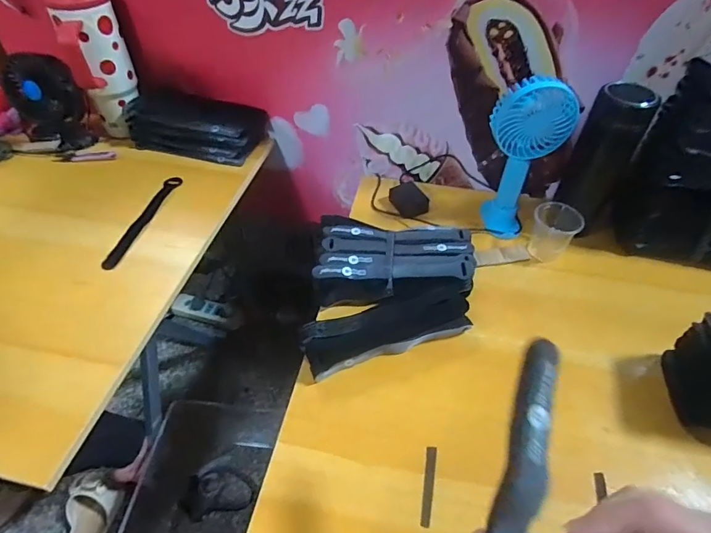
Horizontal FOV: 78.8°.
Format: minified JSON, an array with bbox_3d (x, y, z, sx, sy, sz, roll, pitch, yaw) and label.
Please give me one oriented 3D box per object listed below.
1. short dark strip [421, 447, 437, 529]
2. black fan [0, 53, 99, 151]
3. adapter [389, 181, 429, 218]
[{"bbox_3d":[0.069,0.206,0.408,0.010,0.006,0.069,9,49,7],"label":"short dark strip"},{"bbox_3d":[-0.515,-0.275,0.719,0.123,0.131,0.072,22,51,18],"label":"black fan"},{"bbox_3d":[0.083,-0.104,0.671,0.041,0.027,0.056,-20,51,-18],"label":"adapter"}]

